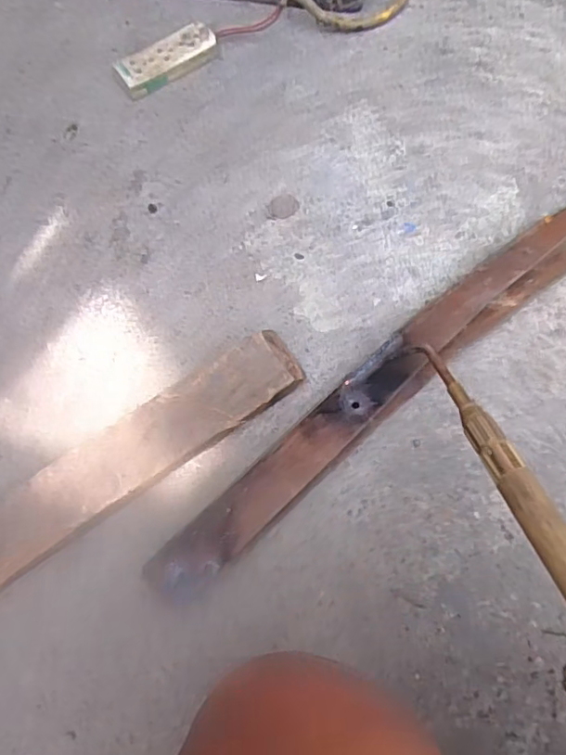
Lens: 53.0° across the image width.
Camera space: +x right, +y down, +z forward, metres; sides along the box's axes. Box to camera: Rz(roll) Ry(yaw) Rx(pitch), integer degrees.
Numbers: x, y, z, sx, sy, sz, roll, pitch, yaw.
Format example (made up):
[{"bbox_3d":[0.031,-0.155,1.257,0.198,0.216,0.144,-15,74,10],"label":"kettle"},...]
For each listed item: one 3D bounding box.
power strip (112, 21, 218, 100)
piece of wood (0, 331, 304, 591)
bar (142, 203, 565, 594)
[{"bbox_3d":[-0.152,-0.415,0.741,0.134,0.028,0.048,-38,76,-13],"label":"power strip"},{"bbox_3d":[-0.155,0.087,0.564,0.401,0.046,0.074,-34,76,-12],"label":"piece of wood"},{"bbox_3d":[0.182,-0.048,0.608,0.755,0.062,0.075,-37,76,-13],"label":"bar"}]

